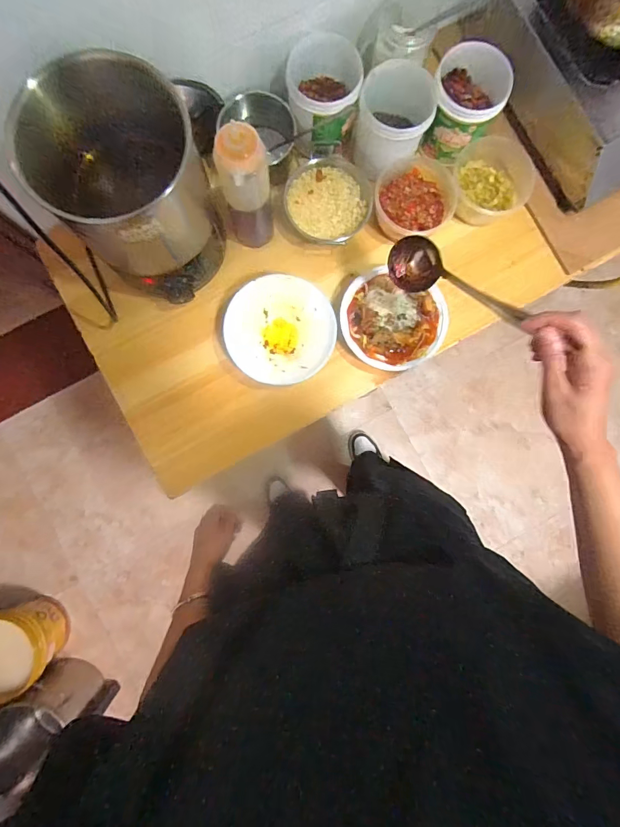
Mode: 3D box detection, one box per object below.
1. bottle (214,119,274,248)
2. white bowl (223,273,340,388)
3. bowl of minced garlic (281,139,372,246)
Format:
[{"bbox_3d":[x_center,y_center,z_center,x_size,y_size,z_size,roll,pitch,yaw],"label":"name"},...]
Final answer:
[{"bbox_3d":[-0.089,-0.309,0.591,0.074,0.219,0.056,-17,87,-3],"label":"bottle"},{"bbox_3d":[-0.046,-0.131,0.665,0.163,0.049,0.170,0,86,-2],"label":"white bowl"},{"bbox_3d":[0.025,-0.359,0.676,0.139,0.048,0.152,0,86,-2],"label":"bowl of minced garlic"}]

